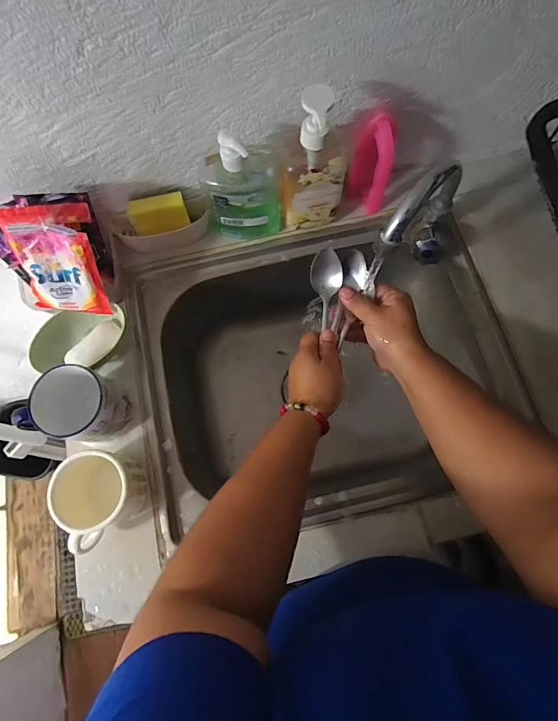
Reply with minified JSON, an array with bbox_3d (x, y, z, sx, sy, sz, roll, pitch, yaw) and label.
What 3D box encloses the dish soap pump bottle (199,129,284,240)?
[{"bbox_3d":[-0.046,-0.221,0.508,0.101,0.163,0.053,-3,74,1],"label":"dish soap pump bottle"}]

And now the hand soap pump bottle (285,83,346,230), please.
[{"bbox_3d":[0.044,-0.236,0.490,0.079,0.186,0.043,-10,74,-1],"label":"hand soap pump bottle"}]

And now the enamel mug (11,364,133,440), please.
[{"bbox_3d":[-0.239,0.054,0.473,0.098,0.085,0.074,9,75,4],"label":"enamel mug"}]

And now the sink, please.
[{"bbox_3d":[0.043,0.014,0.643,0.463,0.217,0.414,-12,74,-2],"label":"sink"}]

